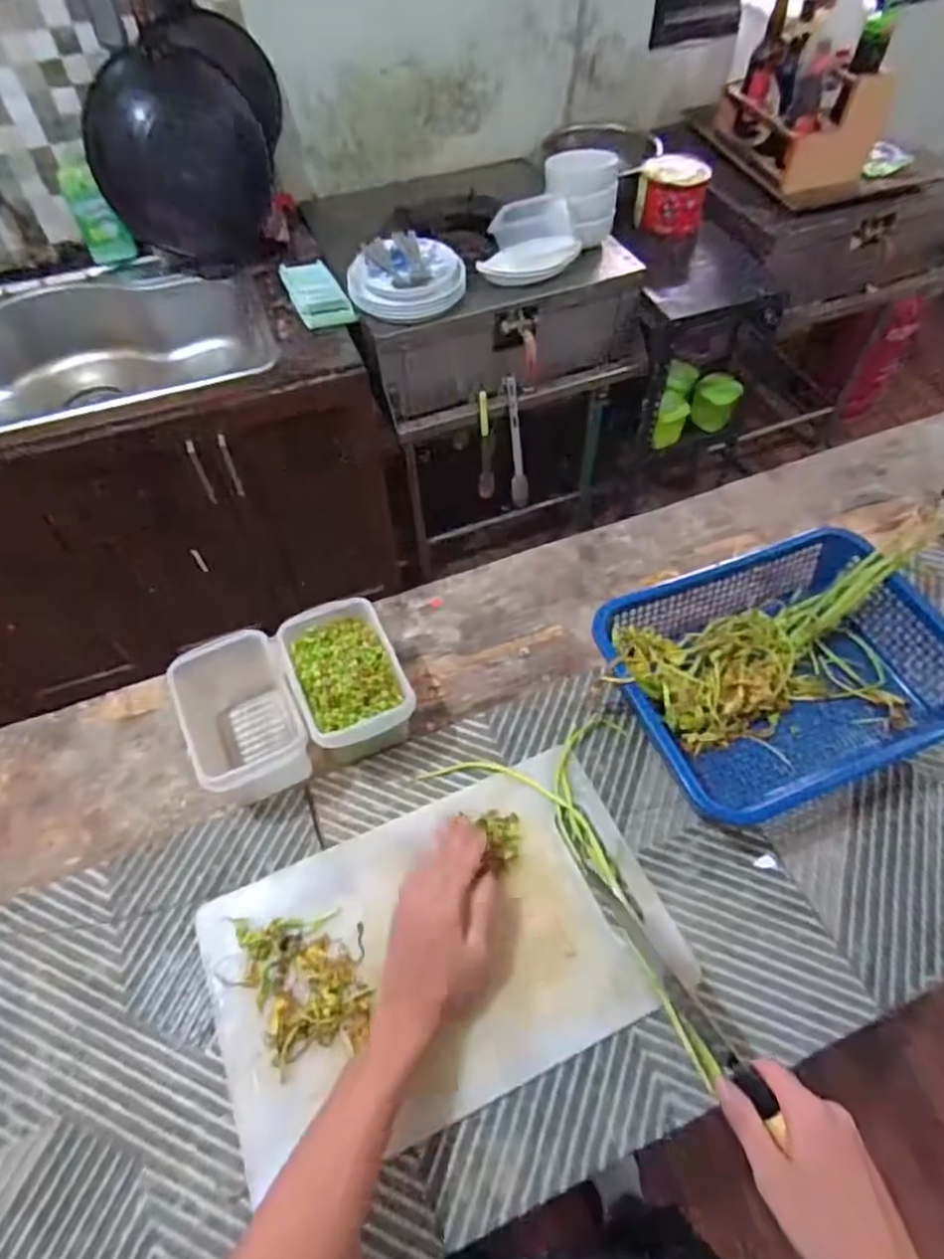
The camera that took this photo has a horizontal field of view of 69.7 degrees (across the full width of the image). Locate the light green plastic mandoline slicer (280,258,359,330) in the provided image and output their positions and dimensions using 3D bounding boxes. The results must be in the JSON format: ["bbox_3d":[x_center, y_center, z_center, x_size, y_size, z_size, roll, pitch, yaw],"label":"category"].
[{"bbox_3d":[-0.326,-0.698,1.410,0.102,0.030,0.228,-22,57,-12],"label":"light green plastic mandoline slicer"}]

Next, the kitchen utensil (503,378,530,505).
[{"bbox_3d":[0.096,-0.400,1.454,0.035,0.271,0.032,-9,24,-4],"label":"kitchen utensil"}]

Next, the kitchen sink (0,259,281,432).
[{"bbox_3d":[-0.849,-0.529,1.444,0.809,0.243,0.559,-20,58,-11],"label":"kitchen sink"}]

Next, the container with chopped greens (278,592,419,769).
[{"bbox_3d":[-0.130,0.059,0.725,0.103,0.089,0.163,-21,57,-12],"label":"container with chopped greens"}]

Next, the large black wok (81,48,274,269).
[{"bbox_3d":[-0.583,-0.950,1.381,0.325,0.340,0.103,-14,57,-8],"label":"large black wok"}]

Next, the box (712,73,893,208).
[{"bbox_3d":[0.716,-1.092,1.460,0.218,0.198,0.307,-16,57,-10],"label":"box"}]

